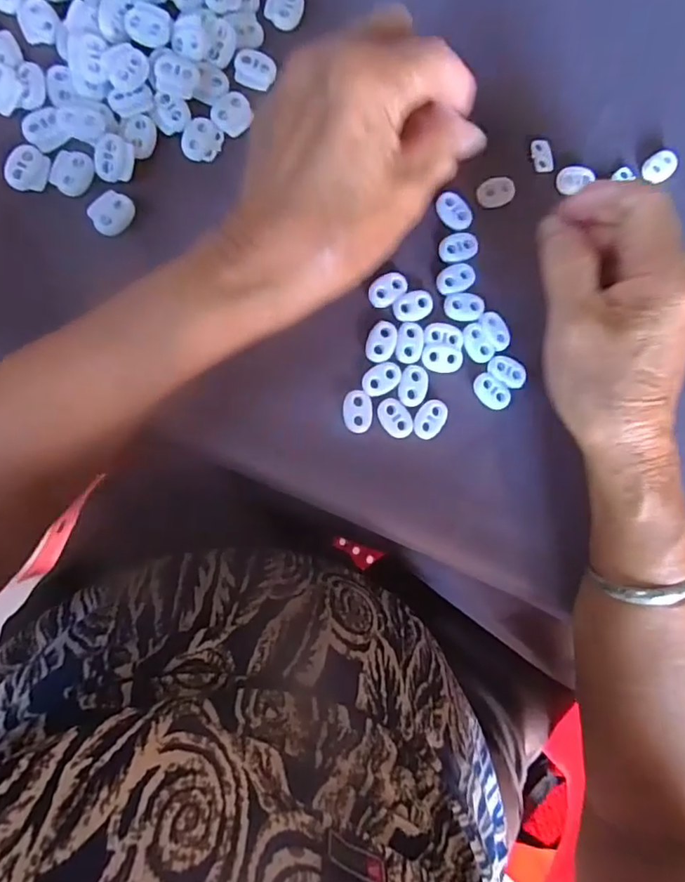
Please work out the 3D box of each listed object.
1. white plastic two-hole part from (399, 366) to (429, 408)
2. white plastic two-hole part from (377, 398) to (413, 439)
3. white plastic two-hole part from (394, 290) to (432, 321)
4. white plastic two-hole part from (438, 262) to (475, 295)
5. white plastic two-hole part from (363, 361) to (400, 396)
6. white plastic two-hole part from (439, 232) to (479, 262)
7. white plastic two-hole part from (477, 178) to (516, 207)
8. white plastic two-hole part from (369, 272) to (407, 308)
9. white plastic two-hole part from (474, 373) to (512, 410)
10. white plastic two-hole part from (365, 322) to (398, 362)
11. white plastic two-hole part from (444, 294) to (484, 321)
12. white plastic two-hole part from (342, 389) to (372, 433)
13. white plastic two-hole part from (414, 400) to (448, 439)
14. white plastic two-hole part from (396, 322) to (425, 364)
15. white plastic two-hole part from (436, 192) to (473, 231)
[{"bbox_3d":[0.039,-0.030,0.297,0.015,0.004,0.022,14,85,-8],"label":"white plastic two-hole part"},{"bbox_3d":[0.029,-0.012,0.295,0.015,0.004,0.023,-43,94,-8],"label":"white plastic two-hole part"},{"bbox_3d":[0.039,-0.074,0.298,0.022,0.004,0.016,-20,90,-9],"label":"white plastic two-hole part"},{"bbox_3d":[0.064,-0.091,0.304,0.023,0.004,0.015,-15,90,-9],"label":"white plastic two-hole part"},{"bbox_3d":[0.021,-0.034,0.295,0.023,0.004,0.015,-31,92,-9],"label":"white plastic two-hole part"},{"bbox_3d":[0.065,-0.109,0.306,0.022,0.004,0.016,-9,89,-9],"label":"white plastic two-hole part"},{"bbox_3d":[0.087,-0.141,0.311,0.023,0.006,0.015,-9,89,-9],"label":"white plastic two-hole part"},{"bbox_3d":[0.025,-0.083,0.297,0.023,0.004,0.015,-37,93,-9],"label":"white plastic two-hole part"},{"bbox_3d":[0.084,-0.027,0.303,0.022,0.004,0.015,38,83,-5],"label":"white plastic two-hole part"},{"bbox_3d":[0.022,-0.054,0.295,0.015,0.004,0.023,20,85,-7],"label":"white plastic two-hole part"},{"bbox_3d":[0.068,-0.075,0.304,0.021,0.004,0.015,1,87,-9],"label":"white plastic two-hole part"},{"bbox_3d":[0.009,-0.016,0.292,0.015,0.004,0.022,-1,87,-9],"label":"white plastic two-hole part"},{"bbox_3d":[0.048,-0.012,0.298,0.016,0.004,0.023,31,83,-6],"label":"white plastic two-hole part"},{"bbox_3d":[0.037,-0.054,0.297,0.014,0.004,0.022,10,86,-8],"label":"white plastic two-hole part"},{"bbox_3d":[0.063,-0.129,0.306,0.015,0.004,0.022,-42,94,-8],"label":"white plastic two-hole part"}]

